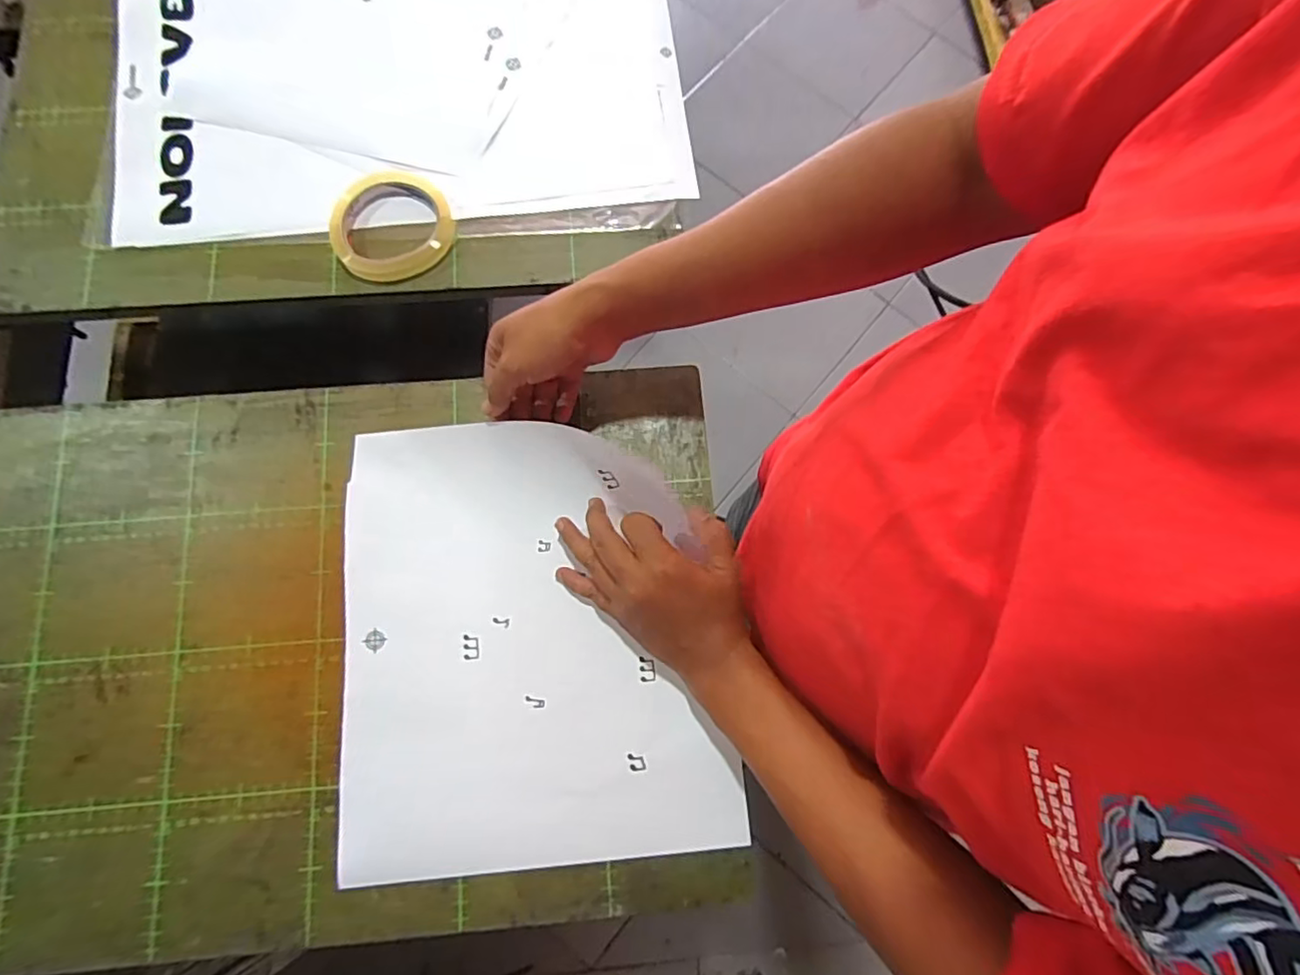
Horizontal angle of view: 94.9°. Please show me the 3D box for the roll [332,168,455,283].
[{"bbox_3d":[-0.223,-0.227,0.512,0.101,0.014,0.098,-28,79,-7],"label":"roll"}]

